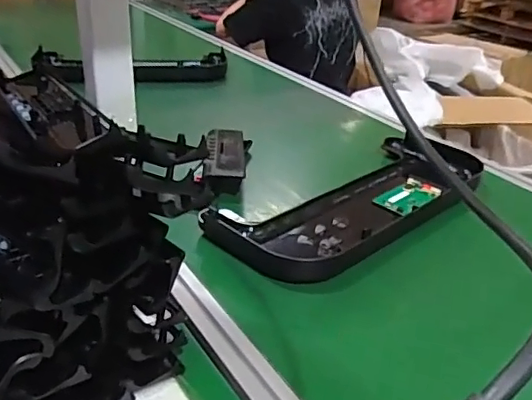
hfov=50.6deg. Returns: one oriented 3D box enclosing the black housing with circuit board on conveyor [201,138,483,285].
[{"bbox_3d":[0.157,-0.012,0.871,0.205,0.056,0.510,27,36,37],"label":"black housing with circuit board on conveyor"}]

